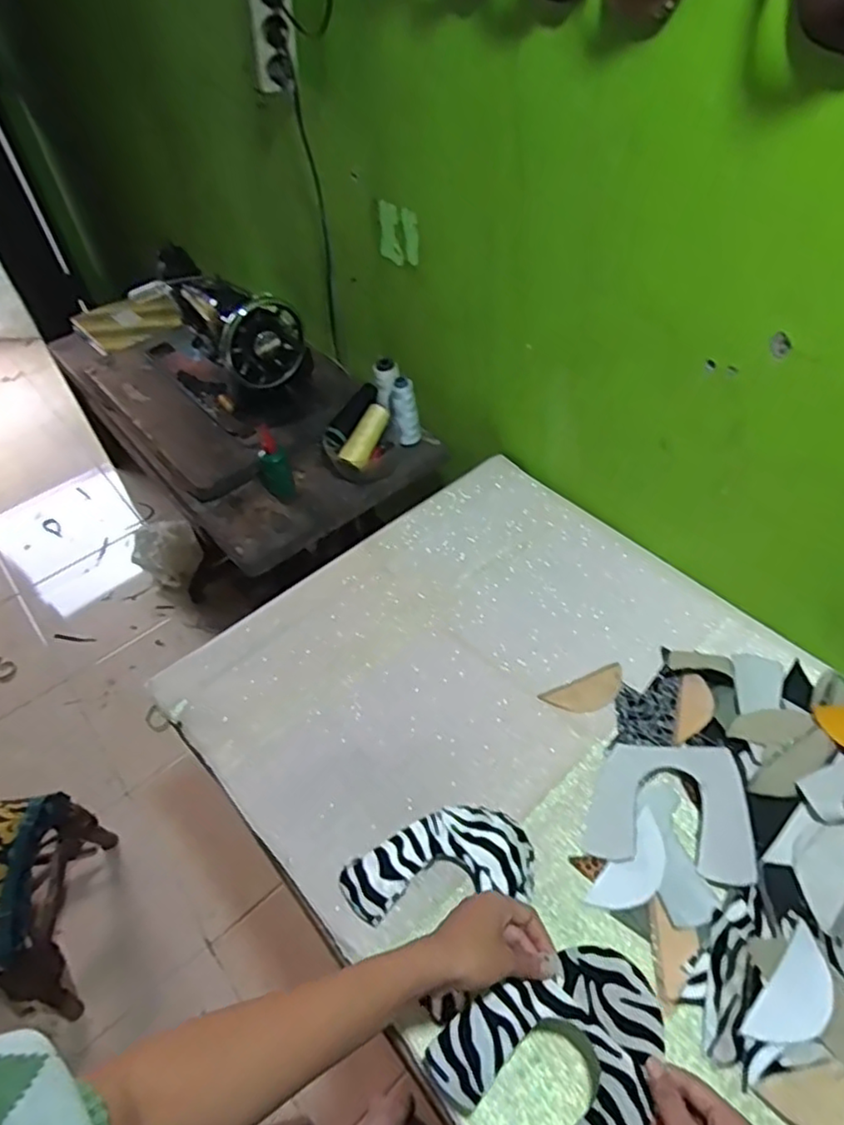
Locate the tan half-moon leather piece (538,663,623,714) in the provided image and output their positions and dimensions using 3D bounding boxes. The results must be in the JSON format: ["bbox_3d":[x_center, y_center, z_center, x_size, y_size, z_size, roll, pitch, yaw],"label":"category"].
[{"bbox_3d":[0.195,0.153,0.778,0.100,0.004,0.046,-23,47,-7],"label":"tan half-moon leather piece"}]

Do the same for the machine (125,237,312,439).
[{"bbox_3d":[-0.364,-0.413,1.174,0.168,0.212,0.390,-35,54,-24],"label":"machine"}]

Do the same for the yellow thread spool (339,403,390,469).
[{"bbox_3d":[-0.089,-0.201,1.052,0.037,0.035,0.116,20,70,22],"label":"yellow thread spool"}]

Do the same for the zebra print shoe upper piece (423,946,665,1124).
[{"bbox_3d":[0.109,0.377,0.504,0.148,0.014,0.160,39,76,25],"label":"zebra print shoe upper piece"}]

